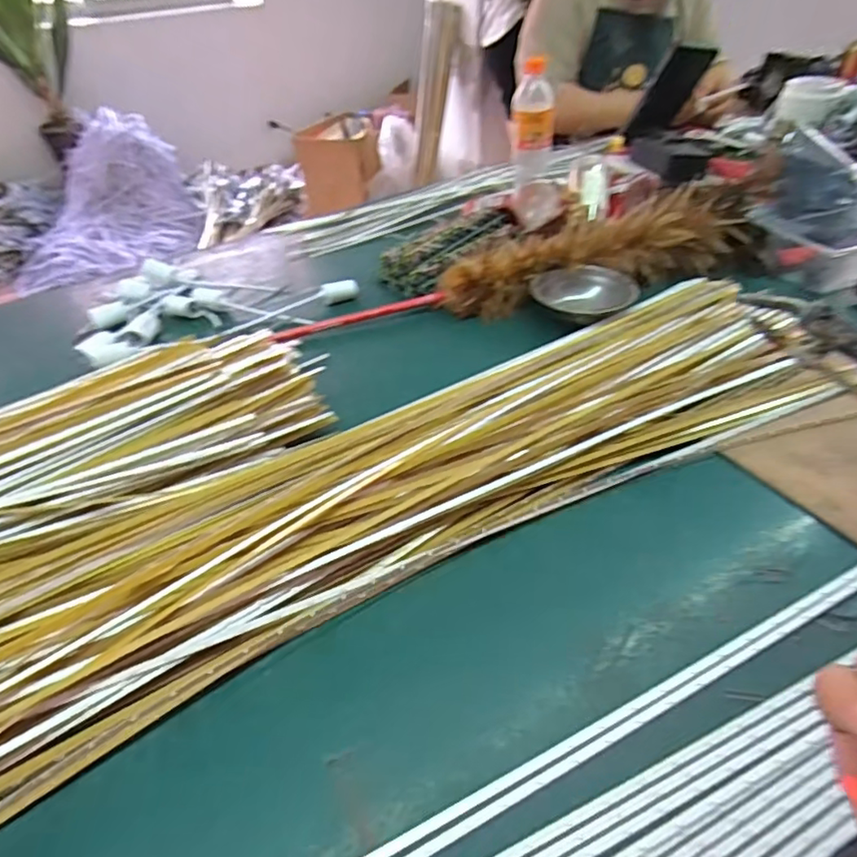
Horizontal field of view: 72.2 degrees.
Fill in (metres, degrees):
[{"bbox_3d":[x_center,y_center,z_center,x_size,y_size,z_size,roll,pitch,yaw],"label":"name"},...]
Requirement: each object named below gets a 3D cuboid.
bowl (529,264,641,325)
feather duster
[{"bbox_3d":[0.205,-0.175,0.769,0.126,0.039,0.126,-3,40,2],"label":"bowl"},{"bbox_3d":[0.177,-0.238,0.812,0.770,0.077,0.154,-13,41,-10],"label":"feather duster"}]

